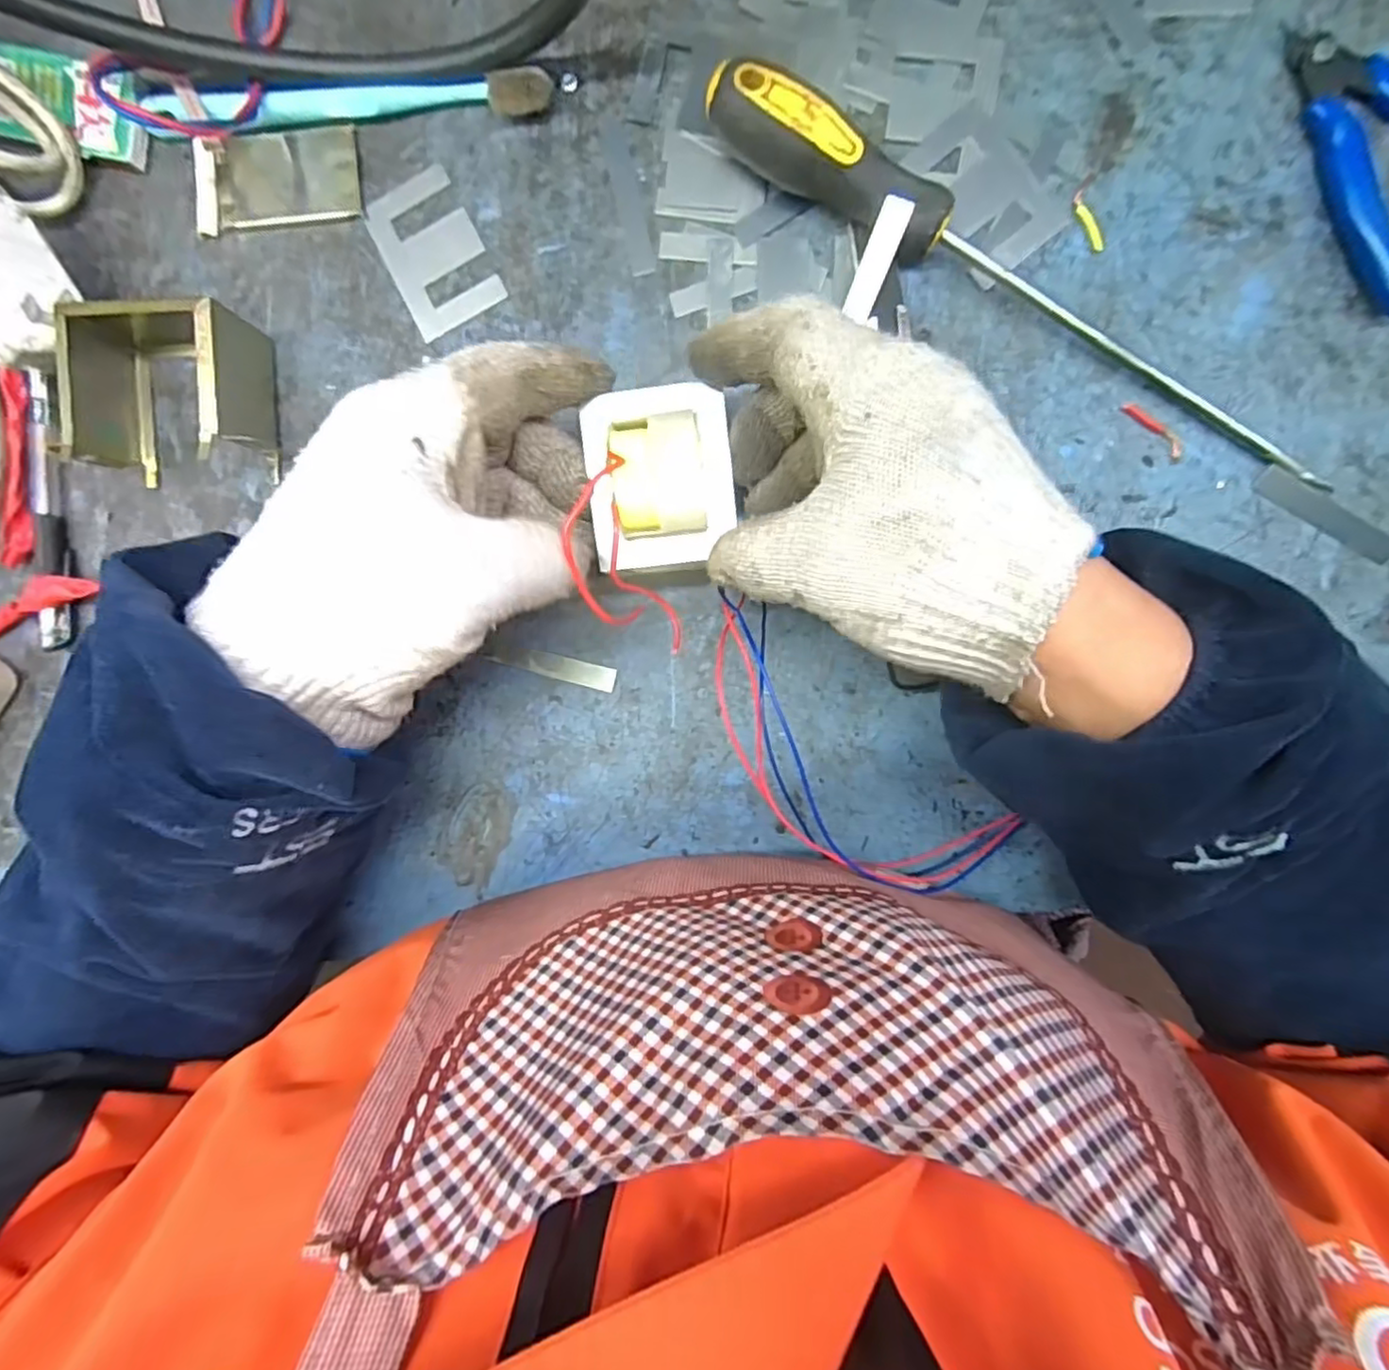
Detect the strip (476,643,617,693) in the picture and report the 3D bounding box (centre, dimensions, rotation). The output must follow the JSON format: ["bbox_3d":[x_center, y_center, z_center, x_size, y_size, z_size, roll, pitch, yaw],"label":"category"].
[{"bbox_3d":[-0.068,-0.010,0.312,0.064,0.004,0.011,14,95,2],"label":"strip"}]

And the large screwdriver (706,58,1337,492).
[{"bbox_3d":[0.136,-0.164,0.272,0.295,0.033,0.029,31,96,1],"label":"large screwdriver"}]

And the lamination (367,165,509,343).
[{"bbox_3d":[-0.119,-0.197,0.302,0.042,0.004,0.066,-27,92,5],"label":"lamination"}]

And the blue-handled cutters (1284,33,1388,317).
[{"bbox_3d":[0.292,-0.221,0.267,0.084,0.016,0.114,-30,92,5],"label":"blue-handled cutters"}]

